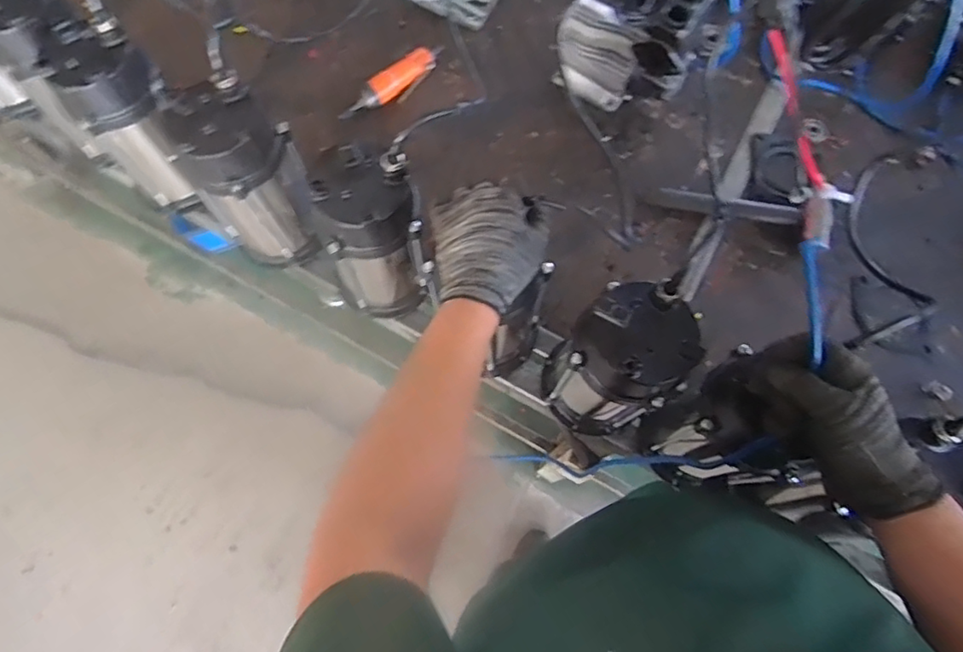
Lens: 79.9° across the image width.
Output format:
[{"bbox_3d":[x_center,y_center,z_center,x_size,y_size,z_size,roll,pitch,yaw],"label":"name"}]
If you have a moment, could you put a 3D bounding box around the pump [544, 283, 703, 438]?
[{"bbox_3d":[0.155,0.050,0.684,0.126,0.245,0.119,-10,72,-4],"label":"pump"}]

